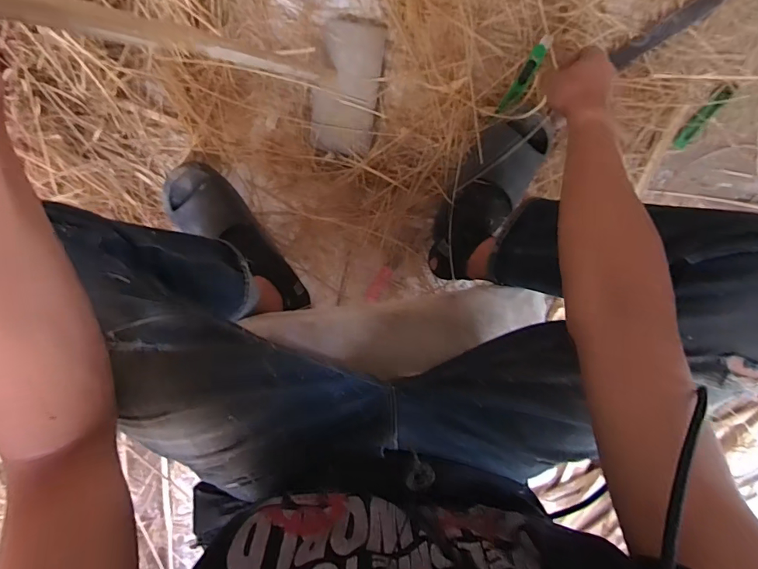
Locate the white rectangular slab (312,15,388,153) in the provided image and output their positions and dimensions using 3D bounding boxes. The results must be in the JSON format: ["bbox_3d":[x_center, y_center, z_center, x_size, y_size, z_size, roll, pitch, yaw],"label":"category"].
[{"bbox_3d":[-0.055,-0.341,0.766,0.110,0.062,0.229,9,100,-2],"label":"white rectangular slab"}]

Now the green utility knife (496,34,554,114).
[{"bbox_3d":[0.246,-0.348,0.750,0.024,0.021,0.145,31,98,-6],"label":"green utility knife"}]

